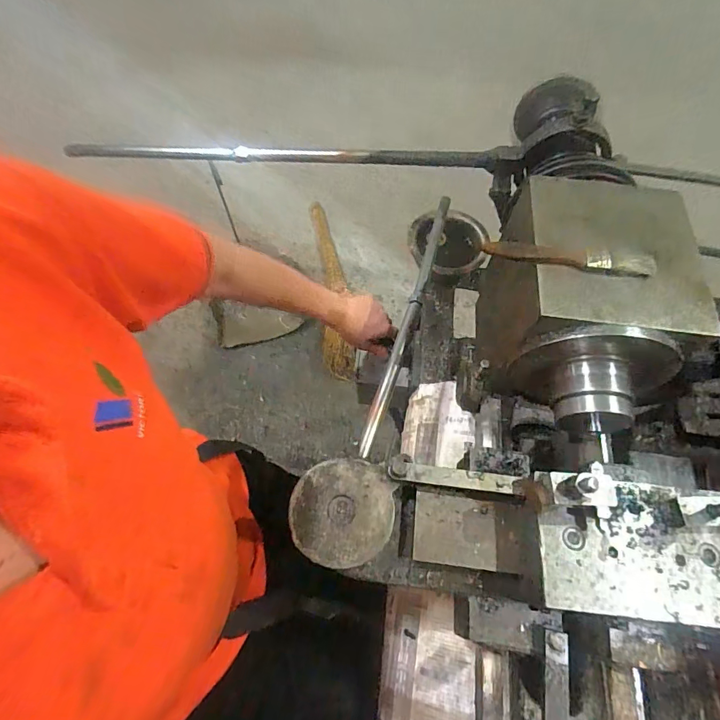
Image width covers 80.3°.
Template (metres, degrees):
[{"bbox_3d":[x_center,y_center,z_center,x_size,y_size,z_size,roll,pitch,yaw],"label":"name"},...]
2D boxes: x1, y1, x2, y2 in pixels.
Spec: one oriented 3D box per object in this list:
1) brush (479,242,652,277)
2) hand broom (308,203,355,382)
[{"bbox_3d":[0.190,-0.094,0.388,0.152,0.013,0.022,10,64,2],"label":"brush"},{"bbox_3d":[-0.106,-0.288,1.557,0.111,0.064,0.793,-5,65,-5],"label":"hand broom"}]

